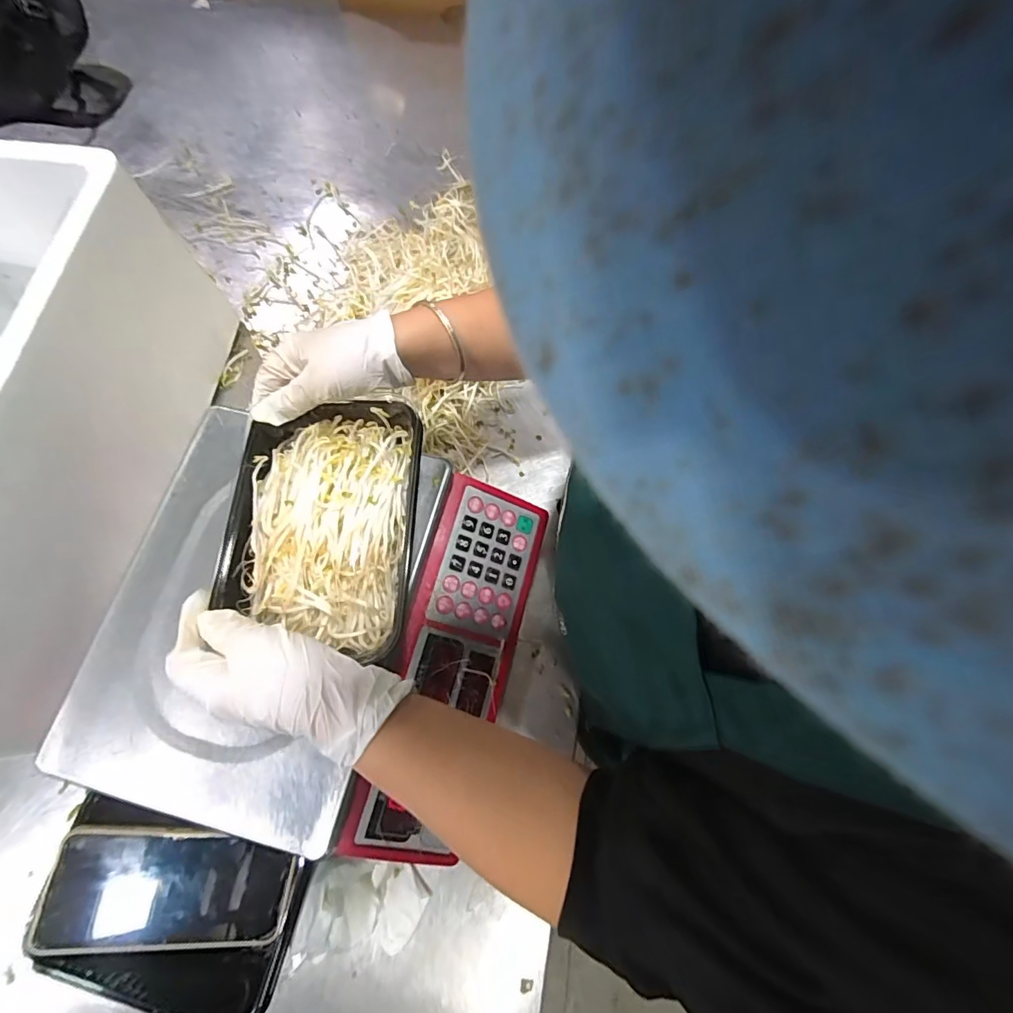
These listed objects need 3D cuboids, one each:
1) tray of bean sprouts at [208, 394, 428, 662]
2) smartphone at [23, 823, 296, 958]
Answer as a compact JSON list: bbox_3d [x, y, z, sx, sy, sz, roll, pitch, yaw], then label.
[{"bbox_3d":[-0.124,0.007,0.339,0.117,0.030,0.167,4,71,4],"label":"tray of bean sprouts"},{"bbox_3d":[-0.248,0.285,0.373,0.159,0.006,0.076,15,66,-21],"label":"smartphone"}]

